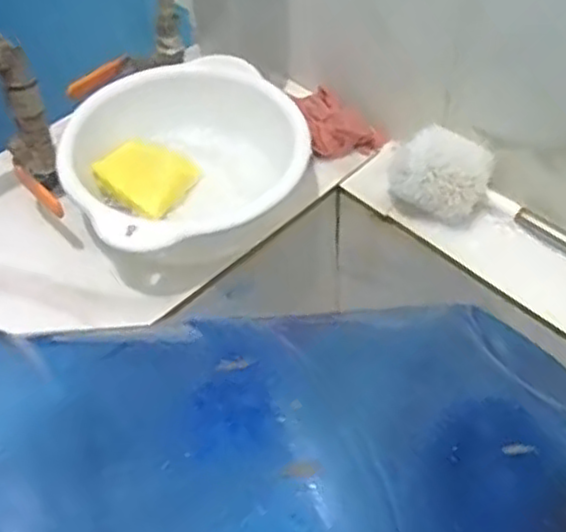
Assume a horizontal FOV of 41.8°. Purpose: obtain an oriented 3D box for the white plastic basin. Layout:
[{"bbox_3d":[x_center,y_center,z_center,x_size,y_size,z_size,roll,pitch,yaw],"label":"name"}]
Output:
[{"bbox_3d":[-0.085,-0.079,0.647,0.189,0.084,0.200,0,51,0],"label":"white plastic basin"}]

